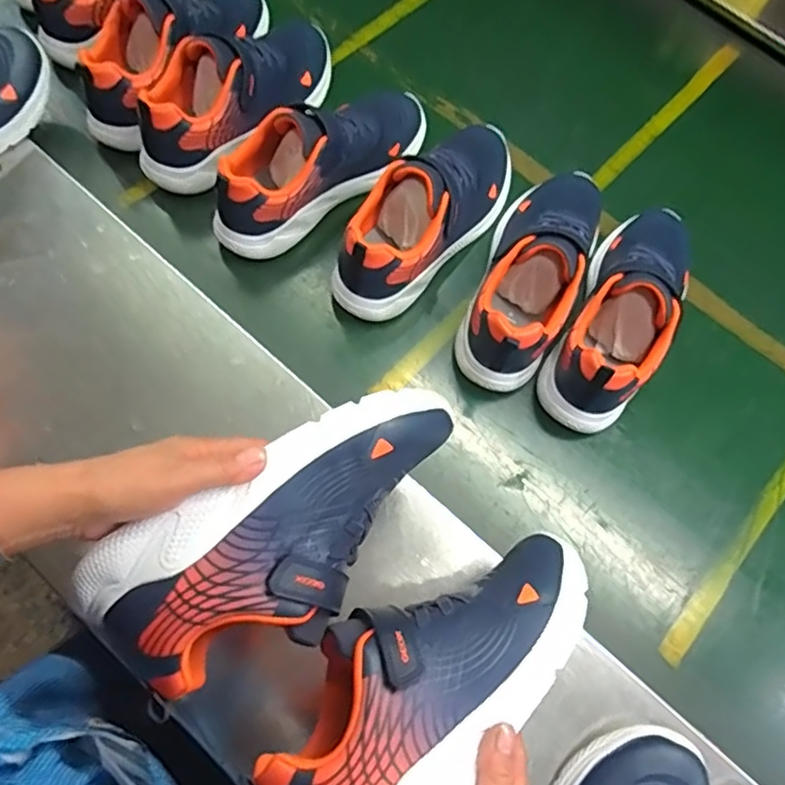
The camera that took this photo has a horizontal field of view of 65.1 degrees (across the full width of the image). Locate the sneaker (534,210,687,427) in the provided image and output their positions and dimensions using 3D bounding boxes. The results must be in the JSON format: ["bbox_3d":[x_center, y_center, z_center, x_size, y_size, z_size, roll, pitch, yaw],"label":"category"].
[{"bbox_3d":[0.233,-0.088,0.603,0.087,0.109,0.258,28,71,7],"label":"sneaker"}]

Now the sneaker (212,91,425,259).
[{"bbox_3d":[-0.075,-0.251,0.639,0.271,0.096,0.081,-41,77,-16],"label":"sneaker"}]

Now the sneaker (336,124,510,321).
[{"bbox_3d":[0.039,-0.187,0.626,0.083,0.118,0.255,38,72,11],"label":"sneaker"}]

